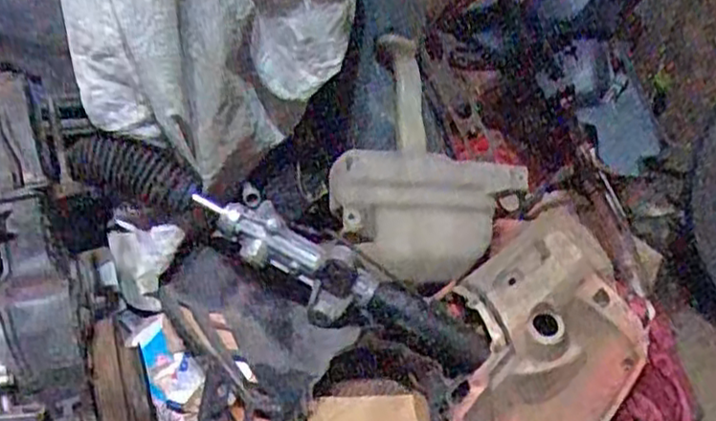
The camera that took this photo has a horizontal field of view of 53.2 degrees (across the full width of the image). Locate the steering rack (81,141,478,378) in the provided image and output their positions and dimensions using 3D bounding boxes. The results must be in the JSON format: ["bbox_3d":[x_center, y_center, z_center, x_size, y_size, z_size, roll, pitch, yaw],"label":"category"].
[{"bbox_3d":[-0.099,0.047,0.998,0.607,0.113,0.106,29,31,-7],"label":"steering rack"}]

